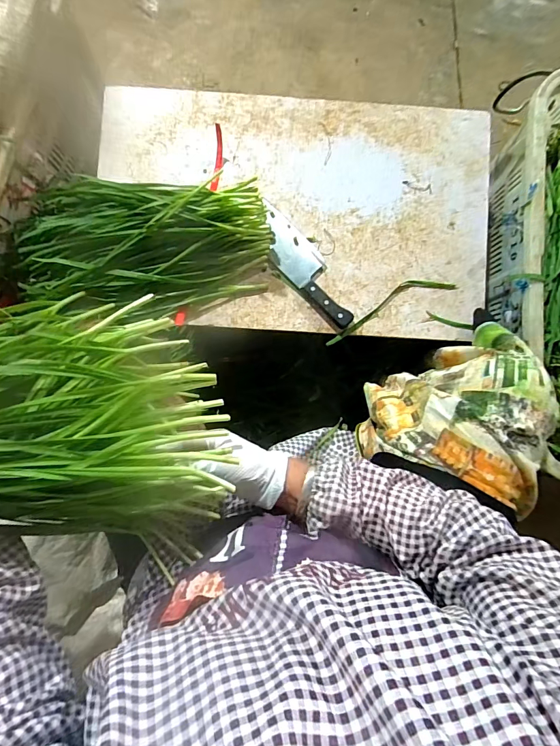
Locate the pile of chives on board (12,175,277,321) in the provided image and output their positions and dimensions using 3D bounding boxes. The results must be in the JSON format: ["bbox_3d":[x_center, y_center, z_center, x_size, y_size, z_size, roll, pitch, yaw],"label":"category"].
[{"bbox_3d":[-0.244,-0.212,0.624,0.450,0.095,0.238,-1,87,-1],"label":"pile of chives on board"}]

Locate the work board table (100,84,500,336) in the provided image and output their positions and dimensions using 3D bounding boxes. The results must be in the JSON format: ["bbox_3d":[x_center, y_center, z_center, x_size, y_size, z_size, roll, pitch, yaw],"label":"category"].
[{"bbox_3d":[0.023,-0.277,0.659,0.651,0.030,0.403,4,87,-1],"label":"work board table"}]

